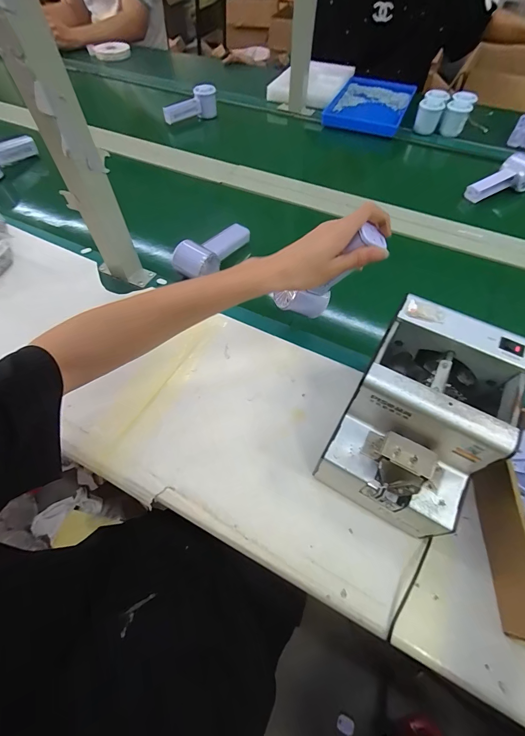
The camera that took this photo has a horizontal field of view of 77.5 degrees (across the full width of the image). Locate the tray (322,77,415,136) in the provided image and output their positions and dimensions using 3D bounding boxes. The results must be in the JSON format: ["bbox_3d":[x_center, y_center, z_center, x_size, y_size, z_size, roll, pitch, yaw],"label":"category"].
[{"bbox_3d":[0.304,-0.737,0.912,0.198,0.033,0.319,21,61,13],"label":"tray"}]

